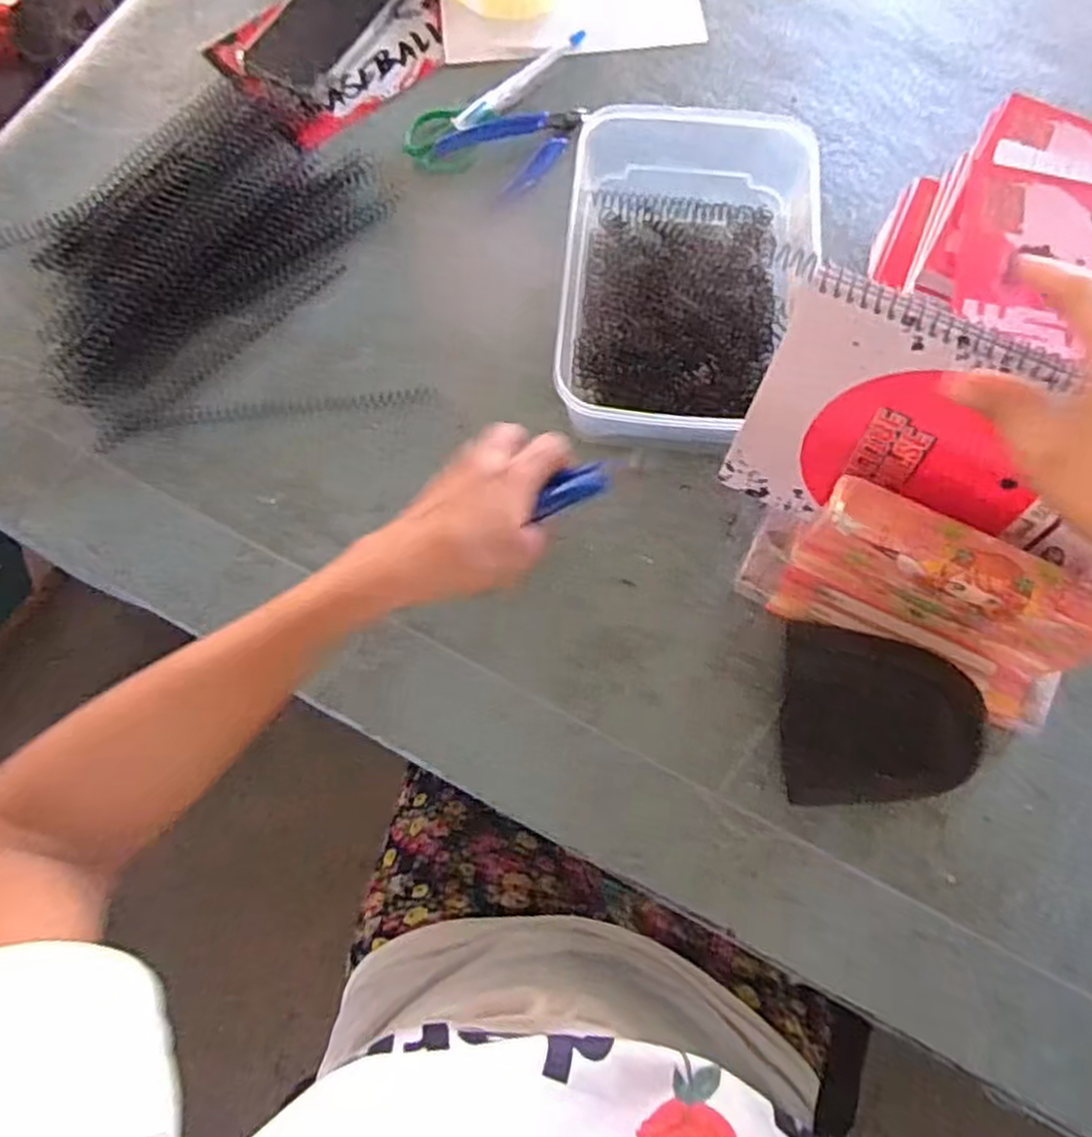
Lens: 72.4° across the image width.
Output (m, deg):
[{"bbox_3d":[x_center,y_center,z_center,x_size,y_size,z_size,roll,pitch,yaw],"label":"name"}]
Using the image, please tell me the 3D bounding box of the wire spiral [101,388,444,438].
[{"bbox_3d":[-0.183,-0.108,0.506,0.213,0.010,0.018,-7,73,-2],"label":"wire spiral"}]

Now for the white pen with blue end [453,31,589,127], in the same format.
[{"bbox_3d":[-0.019,-0.389,0.595,0.019,0.013,0.140,40,77,12],"label":"white pen with blue end"}]

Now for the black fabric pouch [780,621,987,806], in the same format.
[{"bbox_3d":[0.187,0.085,0.423,0.096,0.034,0.099,10,73,4],"label":"black fabric pouch"}]

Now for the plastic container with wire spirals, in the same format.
[{"bbox_3d":[0.092,-0.192,0.495,0.153,0.068,0.238,5,73,2],"label":"plastic container with wire spirals"}]

